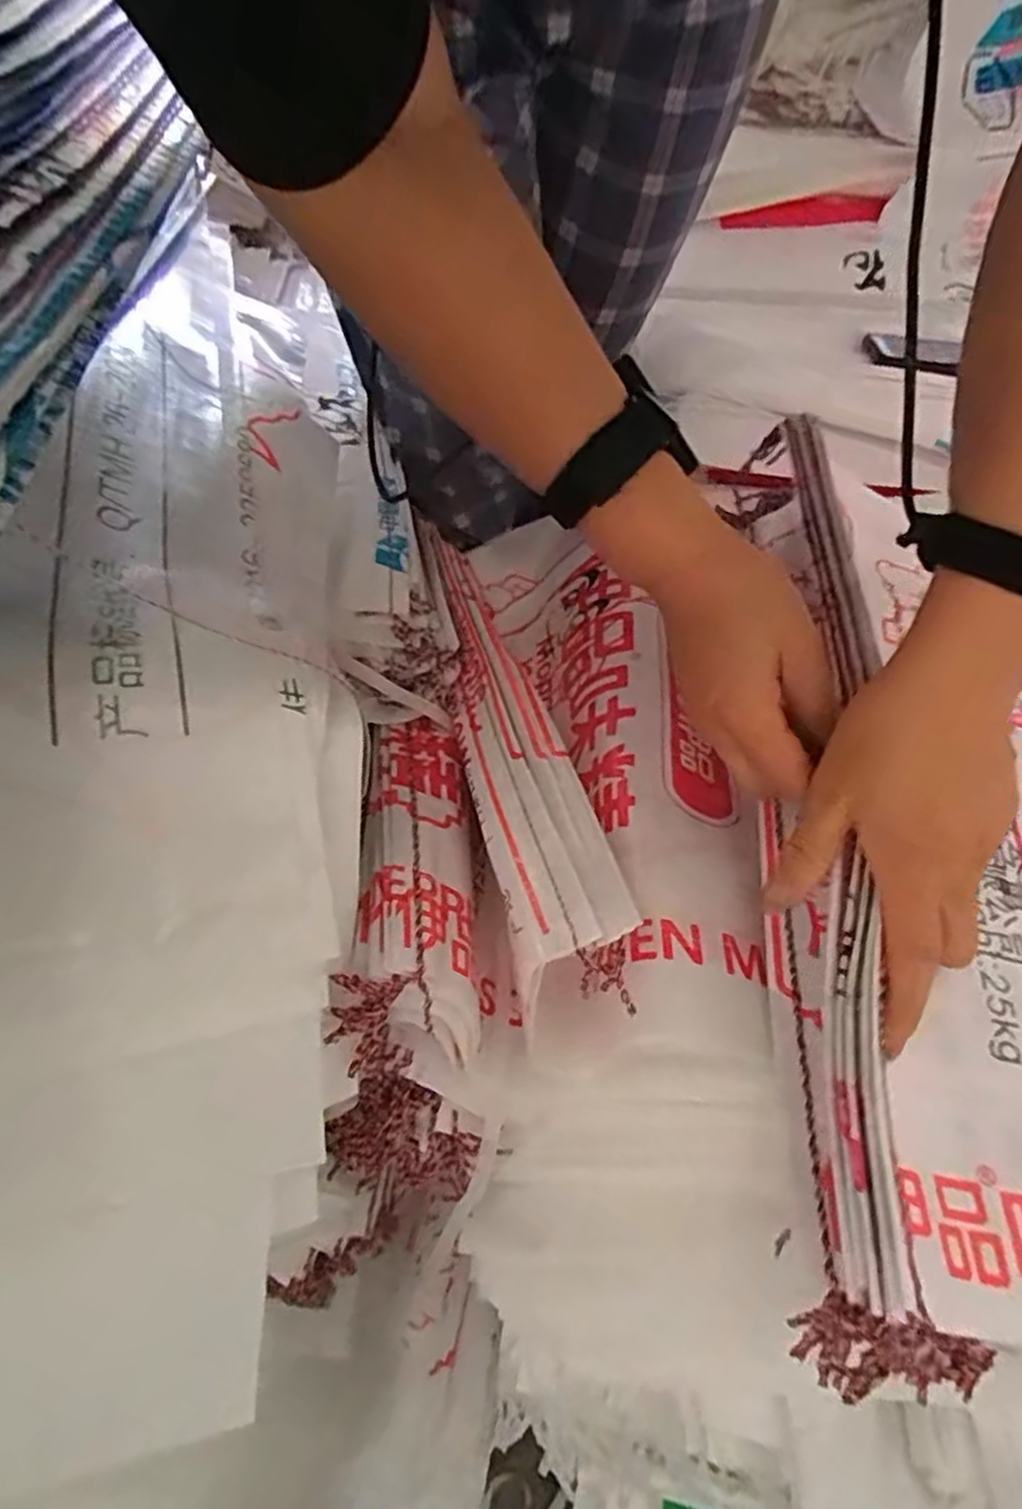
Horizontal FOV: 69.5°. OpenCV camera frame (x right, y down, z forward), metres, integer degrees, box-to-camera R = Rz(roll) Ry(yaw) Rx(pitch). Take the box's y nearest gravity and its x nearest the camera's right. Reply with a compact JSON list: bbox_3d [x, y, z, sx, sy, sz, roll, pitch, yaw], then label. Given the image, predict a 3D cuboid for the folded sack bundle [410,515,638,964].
[{"bbox_3d":[-0.016,-0.053,0.488,0.060,0.026,0.432,-10,42,-9],"label":"folded sack bundle"}]

